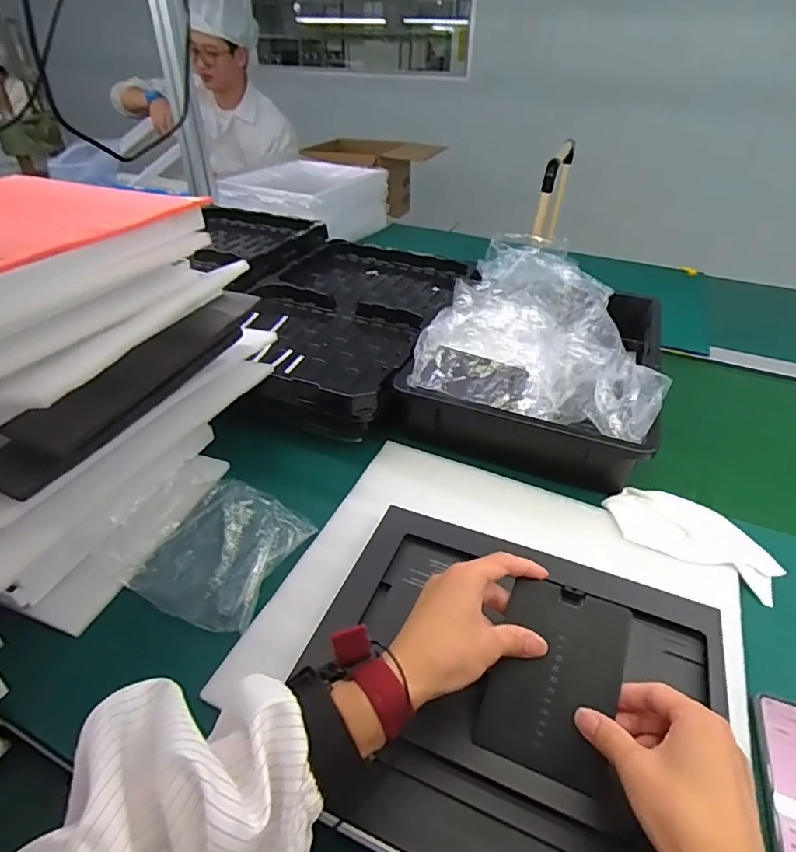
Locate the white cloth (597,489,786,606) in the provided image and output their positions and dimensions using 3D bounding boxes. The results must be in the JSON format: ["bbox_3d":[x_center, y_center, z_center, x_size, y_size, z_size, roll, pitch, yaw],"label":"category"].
[{"bbox_3d":[0.292,0.107,0.509,0.155,0.012,0.086,21,41,23],"label":"white cloth"}]

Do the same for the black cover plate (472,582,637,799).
[{"bbox_3d":[0.109,0.172,0.350,0.082,0.004,0.118,16,65,16],"label":"black cover plate"}]

